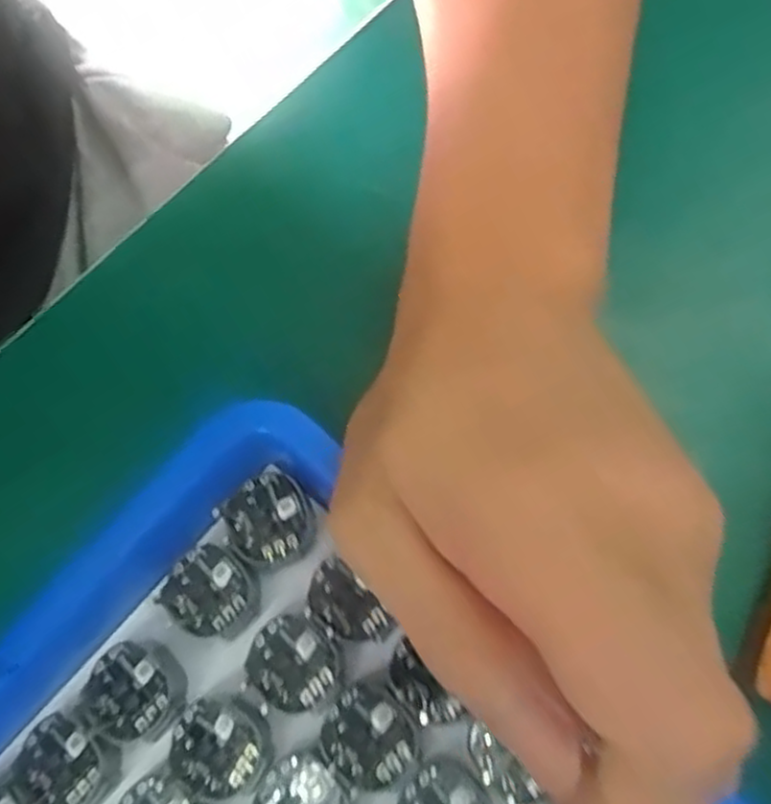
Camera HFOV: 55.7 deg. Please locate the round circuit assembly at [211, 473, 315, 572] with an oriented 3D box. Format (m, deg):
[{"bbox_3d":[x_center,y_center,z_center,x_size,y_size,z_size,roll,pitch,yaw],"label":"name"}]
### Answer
[{"bbox_3d":[-0.035,0.035,0.216,0.025,0.004,0.028,-29,78,-5],"label":"round circuit assembly"}]

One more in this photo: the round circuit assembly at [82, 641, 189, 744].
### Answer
[{"bbox_3d":[-0.073,0.084,0.213,0.026,0.009,0.026,0,77,2],"label":"round circuit assembly"}]

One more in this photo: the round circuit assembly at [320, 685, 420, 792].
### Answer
[{"bbox_3d":[-0.005,0.093,0.200,0.024,0.004,0.026,0,77,2],"label":"round circuit assembly"}]

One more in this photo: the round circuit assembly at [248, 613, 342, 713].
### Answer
[{"bbox_3d":[-0.026,0.074,0.206,0.024,0.004,0.026,0,77,2],"label":"round circuit assembly"}]

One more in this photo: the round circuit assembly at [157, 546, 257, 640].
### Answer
[{"bbox_3d":[-0.052,0.056,0.213,0.024,0.004,0.027,-43,79,-8],"label":"round circuit assembly"}]

